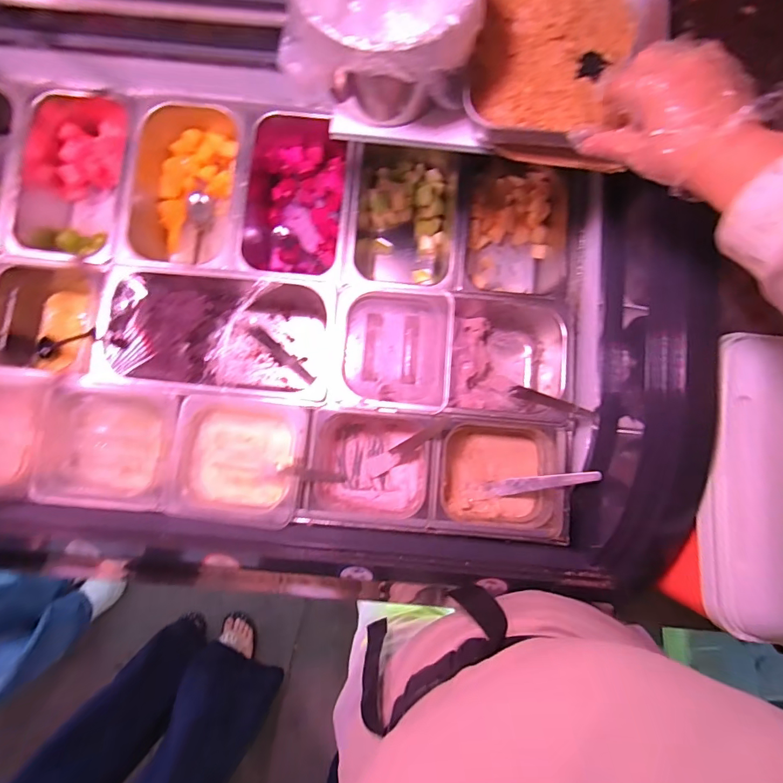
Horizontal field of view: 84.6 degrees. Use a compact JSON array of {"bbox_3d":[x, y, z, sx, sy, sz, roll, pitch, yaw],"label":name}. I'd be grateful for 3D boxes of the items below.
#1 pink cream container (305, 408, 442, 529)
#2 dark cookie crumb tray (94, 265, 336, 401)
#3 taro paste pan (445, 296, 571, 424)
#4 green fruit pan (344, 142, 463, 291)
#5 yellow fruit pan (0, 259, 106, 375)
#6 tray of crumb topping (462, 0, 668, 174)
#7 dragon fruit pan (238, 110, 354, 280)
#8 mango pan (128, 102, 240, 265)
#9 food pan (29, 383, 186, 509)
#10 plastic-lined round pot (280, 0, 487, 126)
[{"bbox_3d":[-0.028,0.106,0.624,0.166,0.103,0.149,5,83,-2],"label":"pink cream container"},{"bbox_3d":[-0.246,-0.081,0.647,0.323,0.109,0.175,7,83,-2],"label":"dark cookie crumb tray"},{"bbox_3d":[0.157,-0.044,0.650,0.142,0.122,0.169,4,83,-2],"label":"taro paste pan"},{"bbox_3d":[0.016,-0.265,0.674,0.166,0.107,0.242,3,83,-2],"label":"green fruit pan"},{"bbox_3d":[-0.498,-0.105,0.644,0.161,0.082,0.158,7,83,-2],"label":"yellow fruit pan"},{"bbox_3d":[0.176,-0.375,0.448,0.178,0.054,0.266,9,83,-2],"label":"tray of crumb topping"},{"bbox_3d":[-0.144,-0.298,0.674,0.151,0.099,0.258,6,83,-2],"label":"dragon fruit pan"},{"bbox_3d":[-0.309,-0.314,0.675,0.158,0.095,0.242,4,83,-2],"label":"mango pan"},{"bbox_3d":[-0.397,0.069,0.598,0.182,0.061,0.165,5,83,-2],"label":"food pan"},{"bbox_3d":[-0.013,-0.351,0.416,0.190,0.125,0.156,4,83,-2],"label":"plastic-lined round pot"}]

